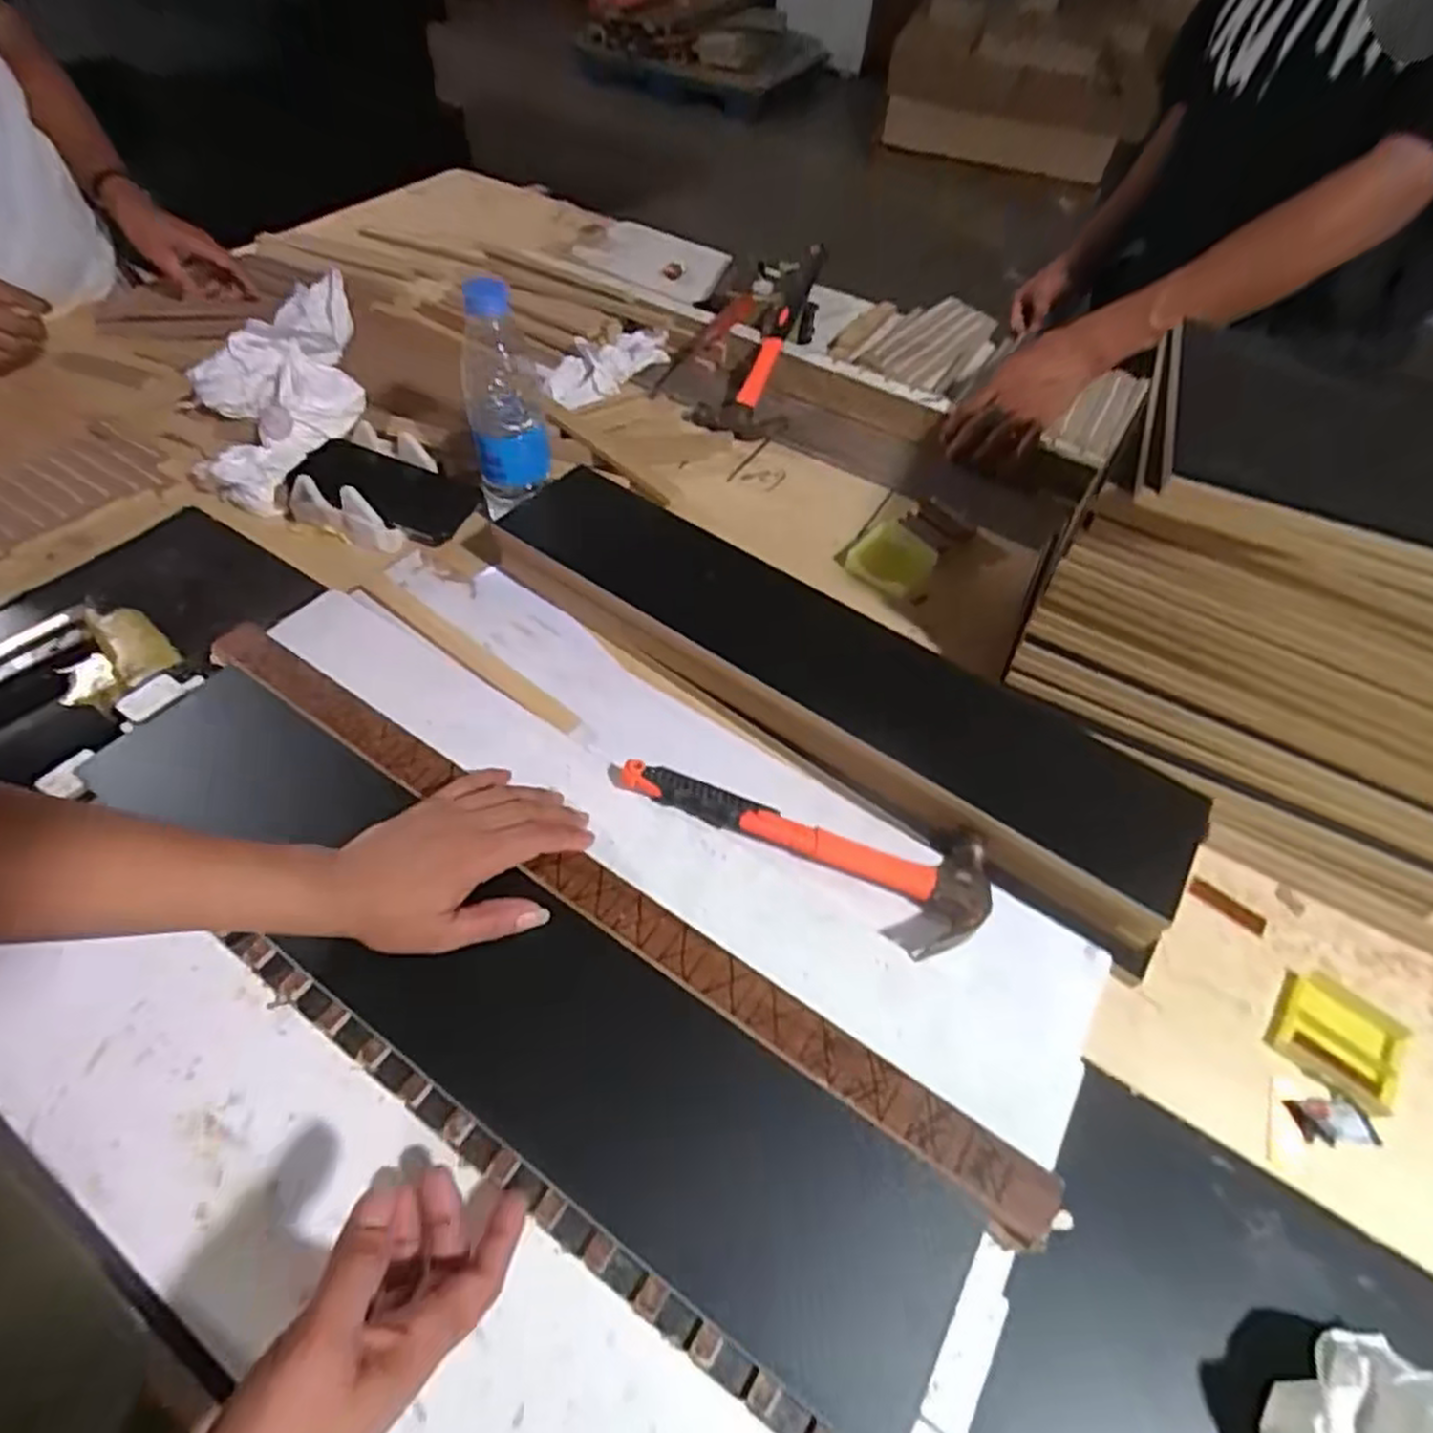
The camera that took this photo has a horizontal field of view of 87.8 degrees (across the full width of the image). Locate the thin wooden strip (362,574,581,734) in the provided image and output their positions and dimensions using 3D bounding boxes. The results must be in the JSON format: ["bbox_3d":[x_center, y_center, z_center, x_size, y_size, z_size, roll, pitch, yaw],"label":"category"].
[{"bbox_3d":[-0.199,-0.054,0.591,0.233,0.006,0.029,34,43,20],"label":"thin wooden strip"}]

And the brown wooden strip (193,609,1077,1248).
[{"bbox_3d":[-0.092,0.097,0.454,0.616,0.011,0.035,31,58,16],"label":"brown wooden strip"}]

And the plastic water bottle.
[{"bbox_3d":[-0.182,-0.263,0.636,0.067,0.196,0.059,-10,55,-11],"label":"plastic water bottle"}]

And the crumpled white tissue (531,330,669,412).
[{"bbox_3d":[-0.129,-0.401,0.844,0.072,0.037,0.188,39,60,22],"label":"crumpled white tissue"}]

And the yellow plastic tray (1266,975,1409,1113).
[{"bbox_3d":[0.401,0.206,0.481,0.068,0.011,0.072,38,60,21],"label":"yellow plastic tray"}]

